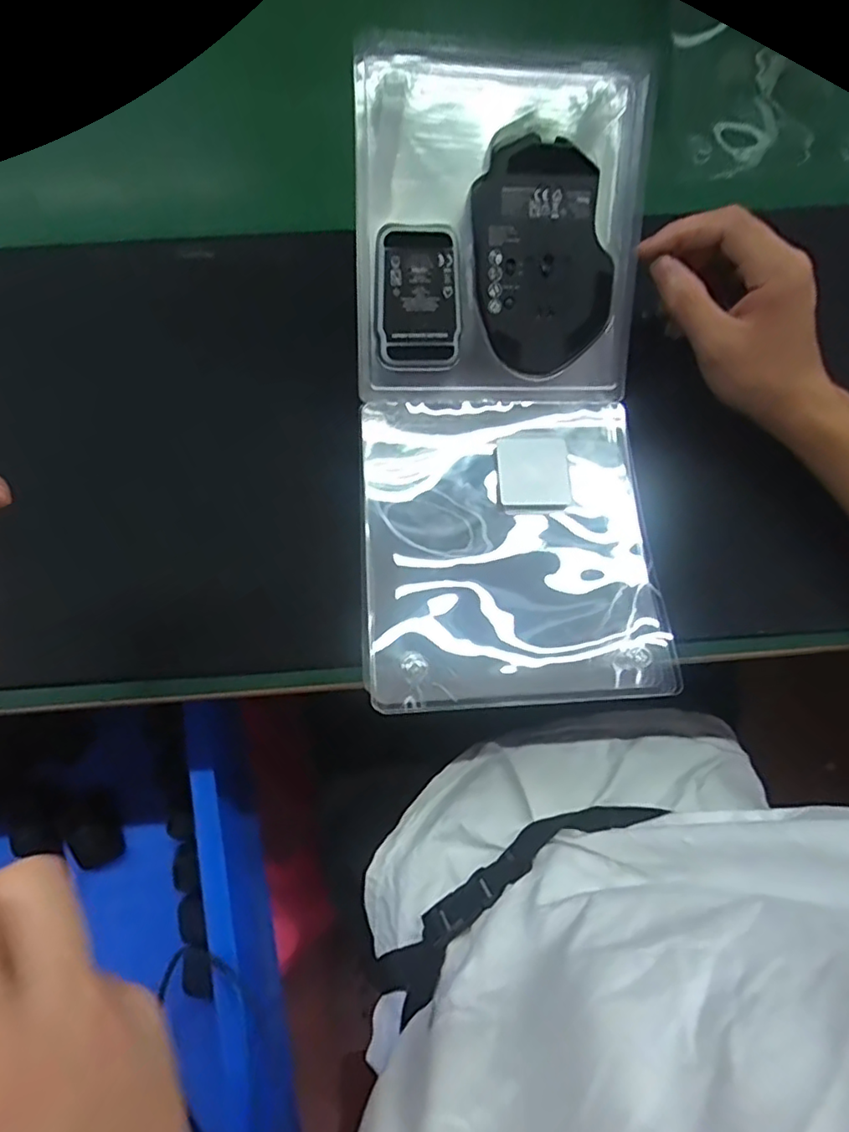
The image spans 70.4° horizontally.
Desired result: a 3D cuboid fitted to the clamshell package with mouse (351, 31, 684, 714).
[{"bbox_3d":[0.046,-0.094,0.356,0.162,0.055,0.367,-4,100,-1],"label":"clamshell package with mouse"}]

